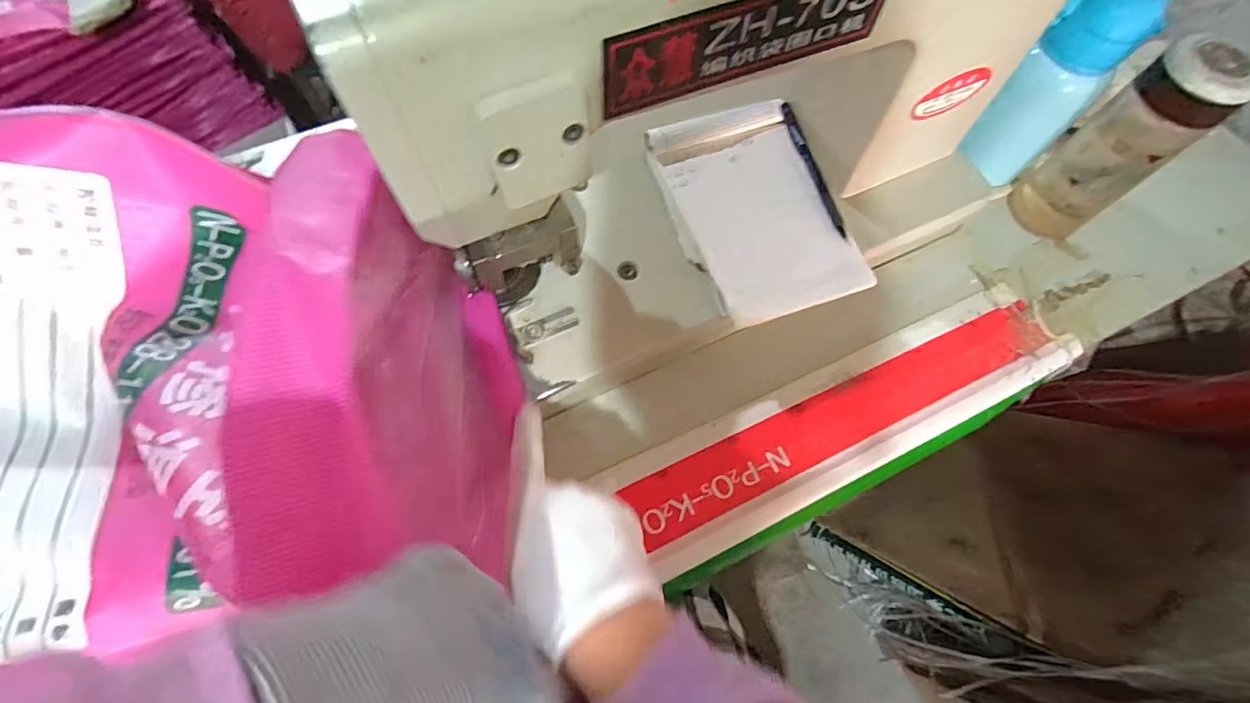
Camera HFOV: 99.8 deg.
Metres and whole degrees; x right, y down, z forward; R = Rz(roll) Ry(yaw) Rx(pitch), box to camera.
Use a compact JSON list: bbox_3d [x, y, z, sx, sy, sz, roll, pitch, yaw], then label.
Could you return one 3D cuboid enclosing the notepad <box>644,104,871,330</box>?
[{"bbox_3d":[0.109,-0.123,0.448,0.131,0.016,0.195,-16,69,-9],"label":"notepad"}]

